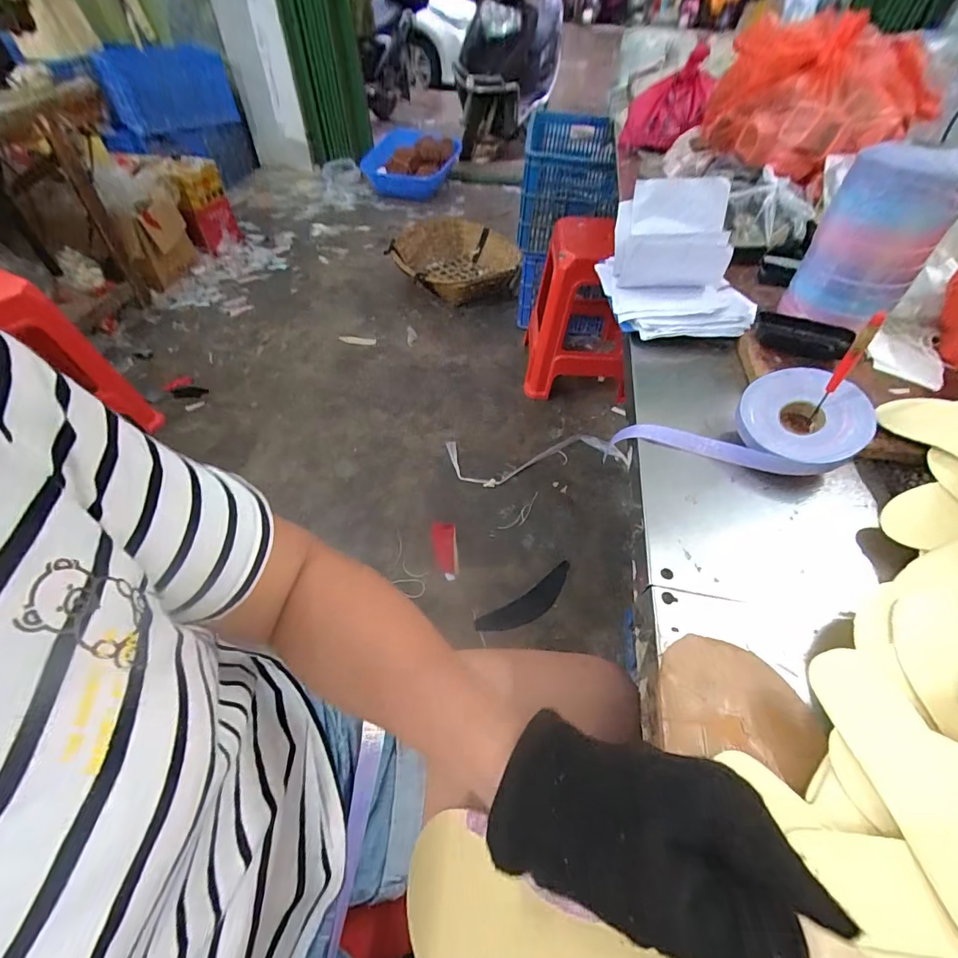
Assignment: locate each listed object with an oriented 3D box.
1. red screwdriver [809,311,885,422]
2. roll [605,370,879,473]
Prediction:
[{"bbox_3d":[0.341,-0.099,0.419,0.013,0.120,0.011,37,59,25],"label":"red screwdriver"},{"bbox_3d":[0.260,-0.053,0.448,0.231,0.051,0.108,-8,49,15],"label":"roll"}]

